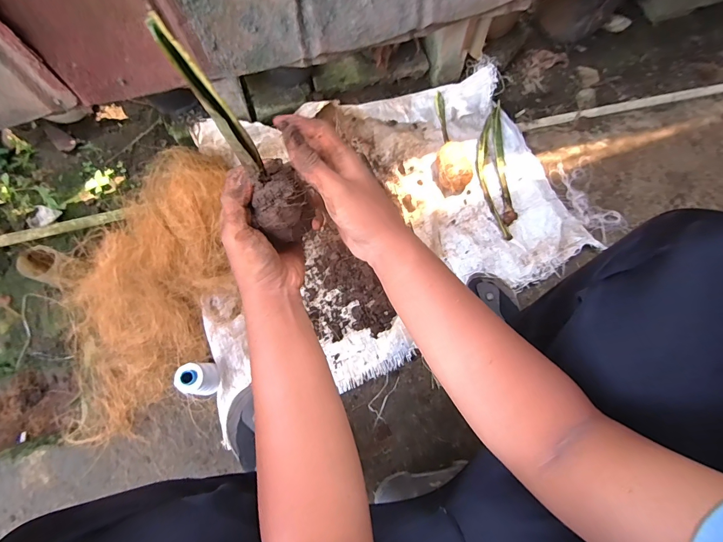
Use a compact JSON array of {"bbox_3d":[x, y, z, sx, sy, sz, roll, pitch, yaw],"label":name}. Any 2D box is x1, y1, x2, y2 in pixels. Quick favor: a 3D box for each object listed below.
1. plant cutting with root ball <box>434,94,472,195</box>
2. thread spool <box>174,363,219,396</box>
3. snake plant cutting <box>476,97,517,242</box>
[{"bbox_3d":[0.200,-0.309,0.868,0.070,0.064,0.264,-6,75,-2],"label":"plant cutting with root ball"},{"bbox_3d":[-0.291,0.196,0.678,0.047,0.110,0.054,0,74,0],"label":"thread spool"},{"bbox_3d":[0.311,-0.233,0.864,0.075,0.030,0.326,-3,75,-2],"label":"snake plant cutting"}]

